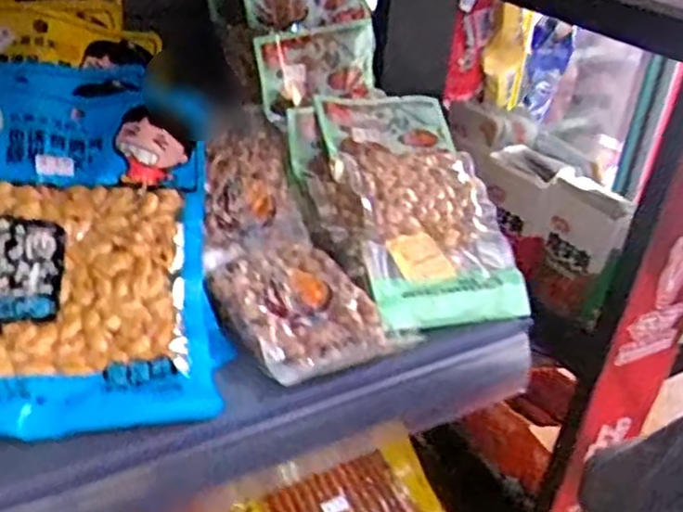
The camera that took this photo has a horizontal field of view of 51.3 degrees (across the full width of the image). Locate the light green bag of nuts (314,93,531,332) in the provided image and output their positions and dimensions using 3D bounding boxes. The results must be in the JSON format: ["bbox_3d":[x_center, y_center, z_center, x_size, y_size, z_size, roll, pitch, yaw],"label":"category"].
[{"bbox_3d":[0.054,-0.045,0.486,0.102,0.027,0.195,-4,56,-17],"label":"light green bag of nuts"}]

